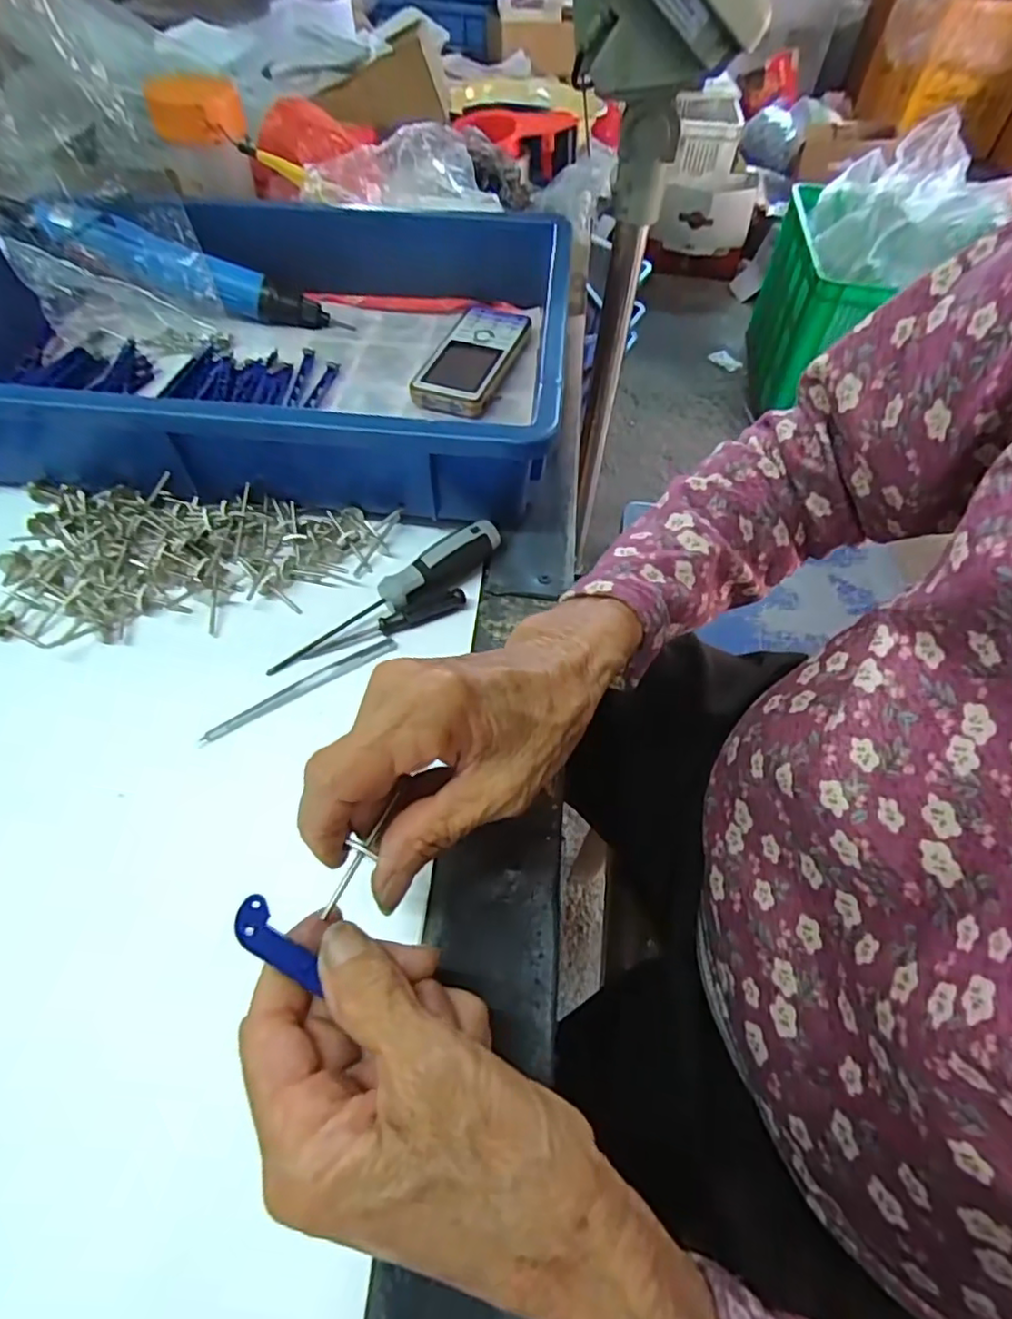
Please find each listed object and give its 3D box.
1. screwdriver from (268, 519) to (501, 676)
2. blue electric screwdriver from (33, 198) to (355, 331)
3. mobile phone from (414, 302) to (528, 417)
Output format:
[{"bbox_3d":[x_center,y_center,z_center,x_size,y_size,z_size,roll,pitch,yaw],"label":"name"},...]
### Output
[{"bbox_3d":[-0.064,-0.037,0.341,0.143,0.022,0.023,-29,60,-21],"label":"screwdriver"},{"bbox_3d":[-0.246,-0.304,0.484,0.219,0.028,0.031,15,54,-14],"label":"blue electric screwdriver"},{"bbox_3d":[-0.027,-0.231,0.472,0.063,0.021,0.128,13,55,8],"label":"mobile phone"}]

